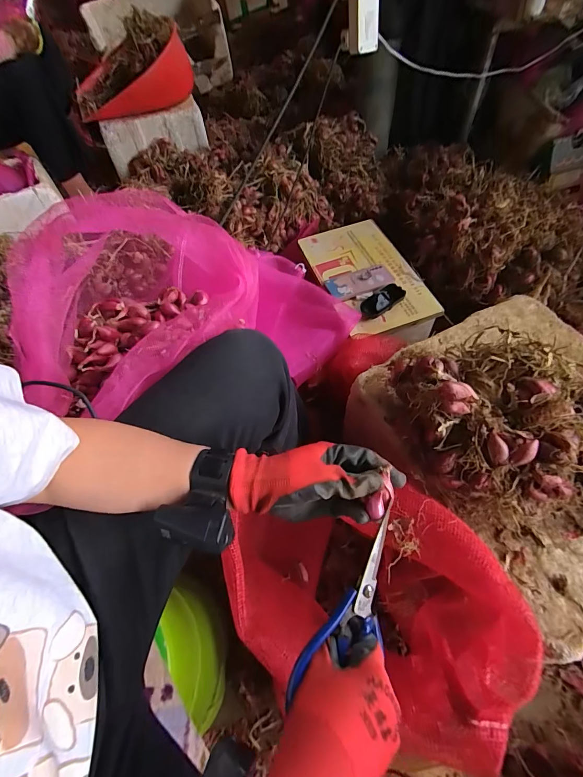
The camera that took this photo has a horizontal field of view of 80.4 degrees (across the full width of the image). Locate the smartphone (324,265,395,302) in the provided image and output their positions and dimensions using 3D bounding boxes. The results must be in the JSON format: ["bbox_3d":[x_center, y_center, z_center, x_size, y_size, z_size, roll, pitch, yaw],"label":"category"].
[{"bbox_3d":[0.172,-0.264,0.857,0.162,0.014,0.084,-16,57,-2],"label":"smartphone"}]

